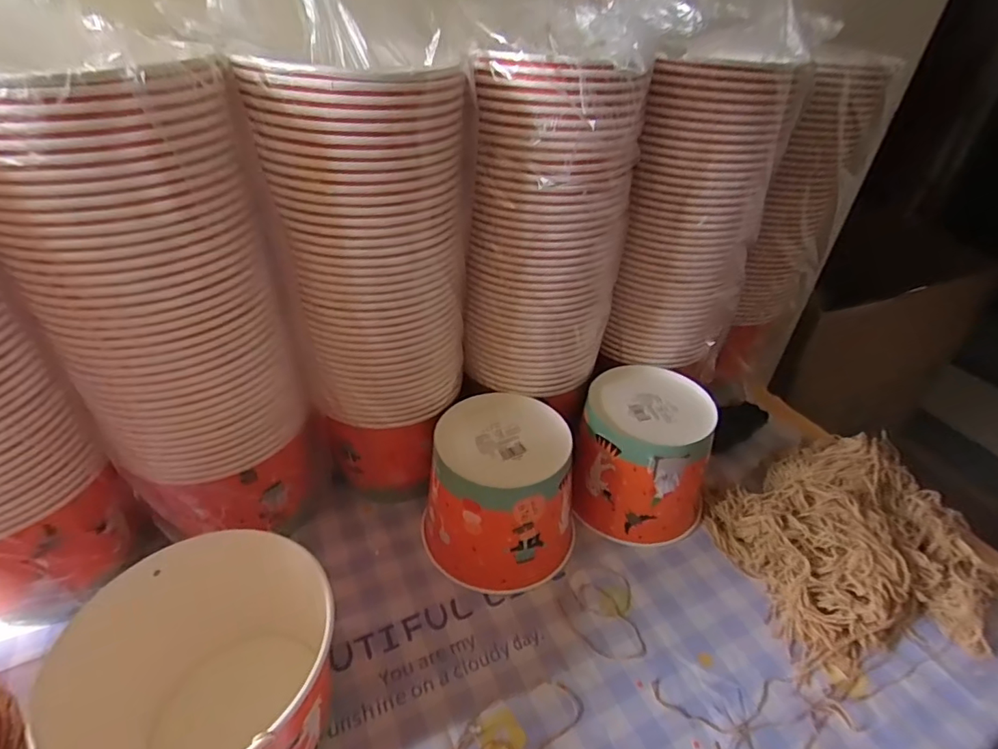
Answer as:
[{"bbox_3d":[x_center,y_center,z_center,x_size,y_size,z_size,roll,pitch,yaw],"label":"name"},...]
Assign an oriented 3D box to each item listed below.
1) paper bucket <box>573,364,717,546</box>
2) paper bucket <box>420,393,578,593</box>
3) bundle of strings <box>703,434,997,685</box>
[{"bbox_3d":[0.155,0.087,0.553,0.133,0.136,0.128,2,37,-2],"label":"paper bucket"},{"bbox_3d":[0.007,0.118,0.505,0.140,0.134,0.131,2,37,-2],"label":"paper bucket"},{"bbox_3d":[0.361,0.161,0.525,0.248,0.064,0.234,-5,38,-12],"label":"bundle of strings"}]

